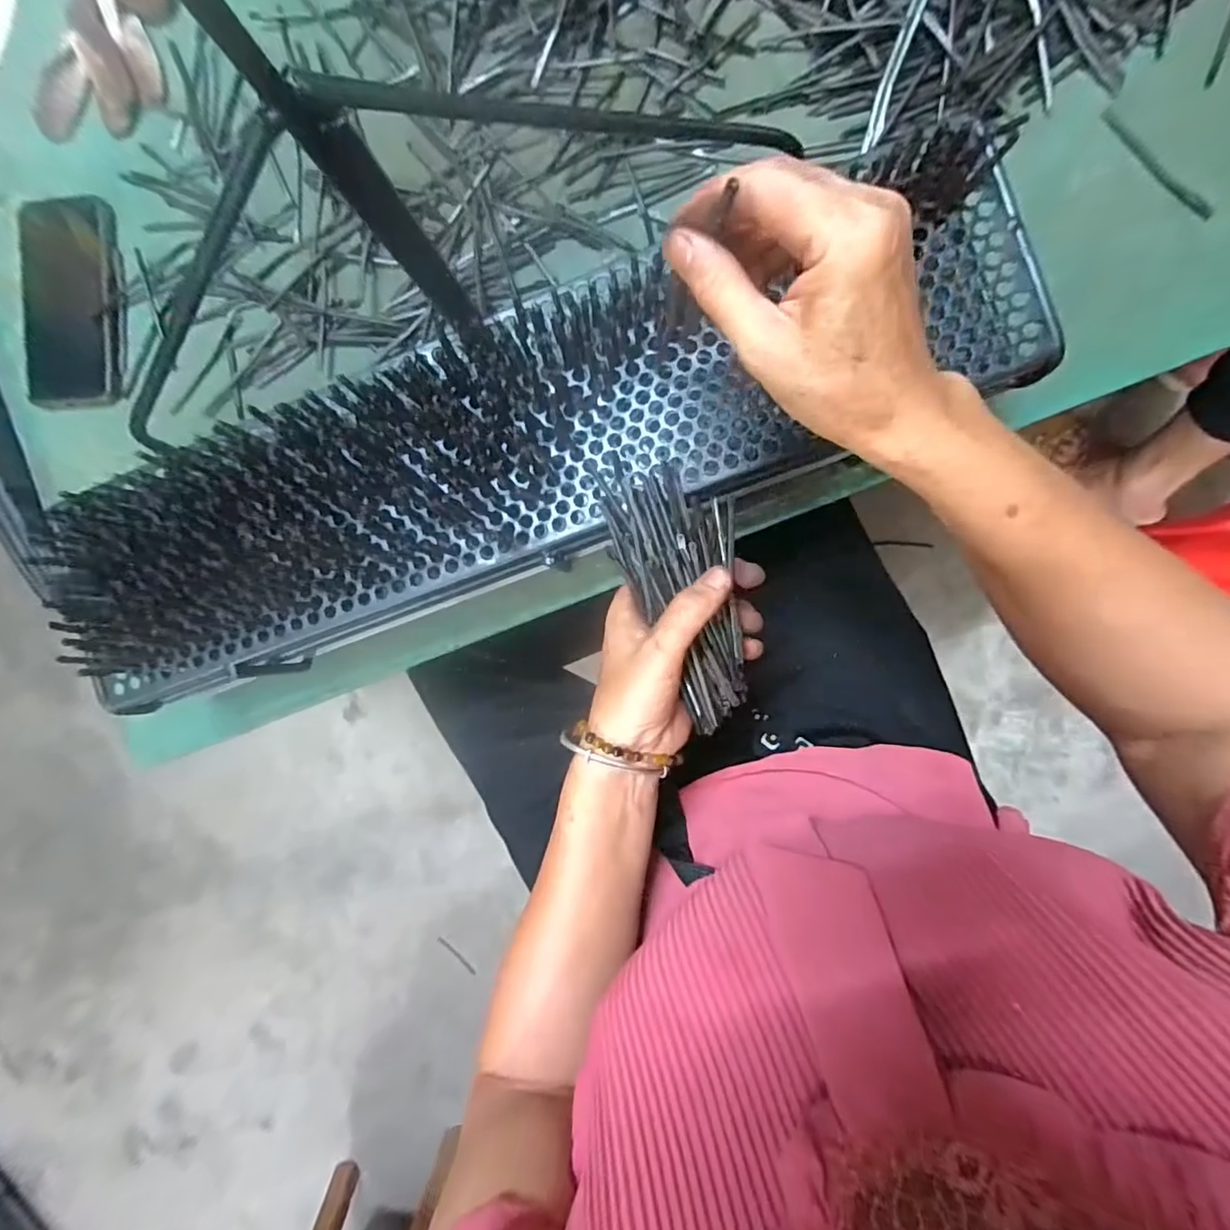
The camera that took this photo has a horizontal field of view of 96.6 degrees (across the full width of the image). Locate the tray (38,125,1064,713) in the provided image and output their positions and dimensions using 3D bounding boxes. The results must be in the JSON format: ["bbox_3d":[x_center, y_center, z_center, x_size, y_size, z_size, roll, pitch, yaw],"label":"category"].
[{"bbox_3d":[-0.054,-0.099,0.310,0.573,0.043,0.141,-18,88,6],"label":"tray"}]

